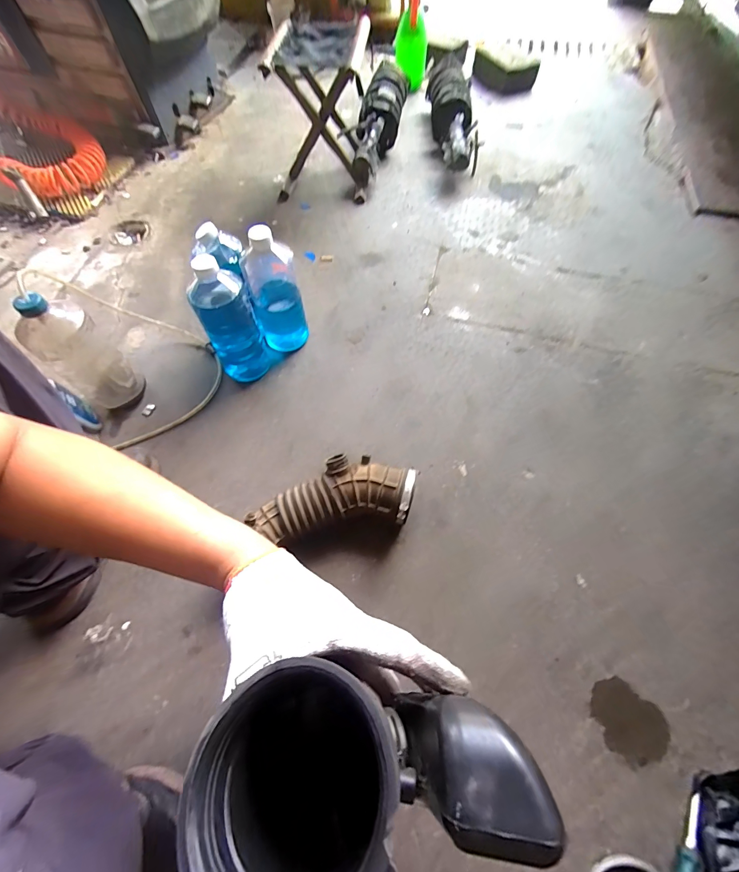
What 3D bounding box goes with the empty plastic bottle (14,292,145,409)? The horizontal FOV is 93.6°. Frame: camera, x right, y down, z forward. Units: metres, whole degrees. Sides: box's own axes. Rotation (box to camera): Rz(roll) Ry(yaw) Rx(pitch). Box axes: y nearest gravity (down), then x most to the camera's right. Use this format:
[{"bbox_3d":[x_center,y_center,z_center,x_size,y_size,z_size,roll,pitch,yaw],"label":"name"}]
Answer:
[{"bbox_3d":[-0.530,-0.150,0.640,0.105,0.246,0.105,38,68,17],"label":"empty plastic bottle"}]

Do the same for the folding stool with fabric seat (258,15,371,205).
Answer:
[{"bbox_3d":[-0.133,-0.881,0.958,0.241,0.303,0.299,3,63,1],"label":"folding stool with fabric seat"}]

